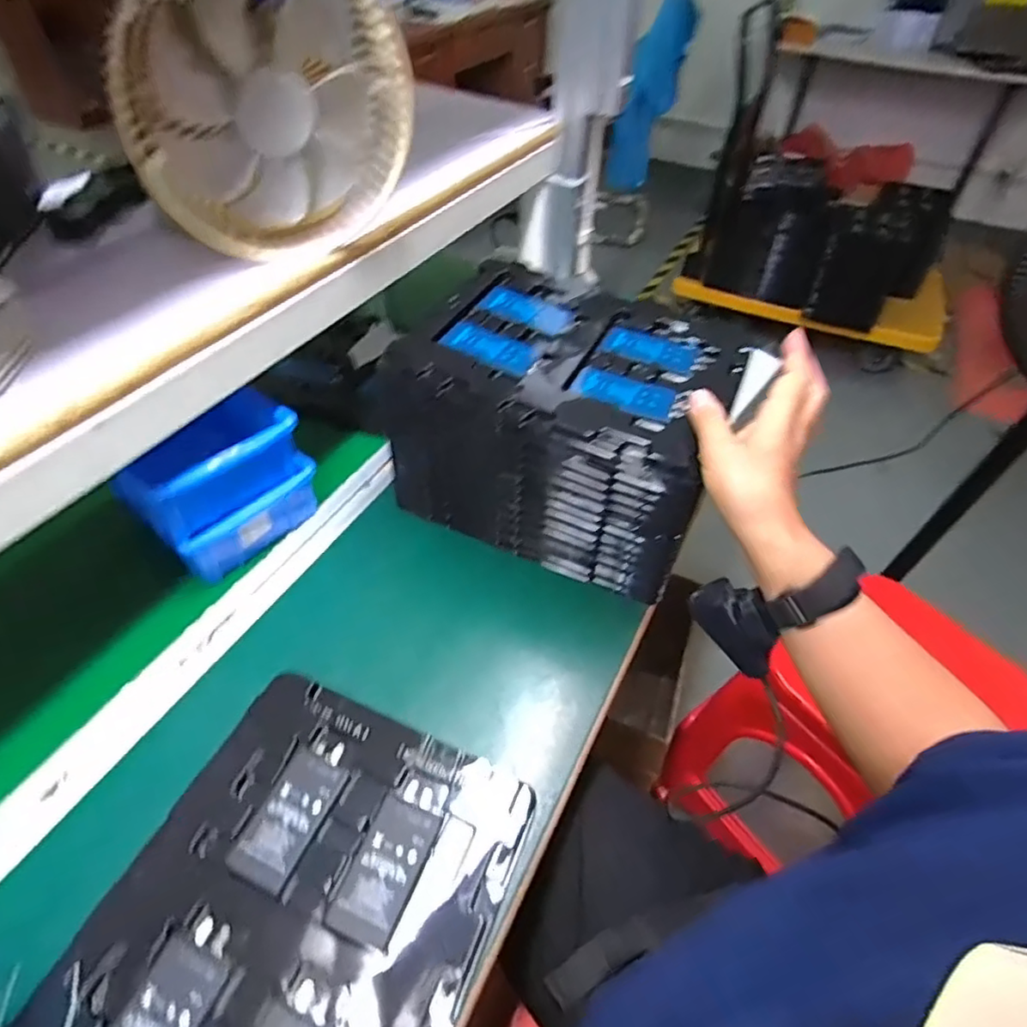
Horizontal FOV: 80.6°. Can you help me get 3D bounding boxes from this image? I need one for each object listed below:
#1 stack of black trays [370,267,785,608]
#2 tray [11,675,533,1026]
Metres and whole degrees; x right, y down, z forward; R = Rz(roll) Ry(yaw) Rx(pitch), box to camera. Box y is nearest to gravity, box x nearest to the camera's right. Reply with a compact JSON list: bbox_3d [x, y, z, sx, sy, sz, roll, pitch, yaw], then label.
[{"bbox_3d":[0.047,-0.086,0.582,0.263,0.174,0.200,19,49,14],"label":"stack of black trays"},{"bbox_3d":[-0.137,0.252,0.367,0.214,0.020,0.273,19,50,14],"label":"tray"}]

